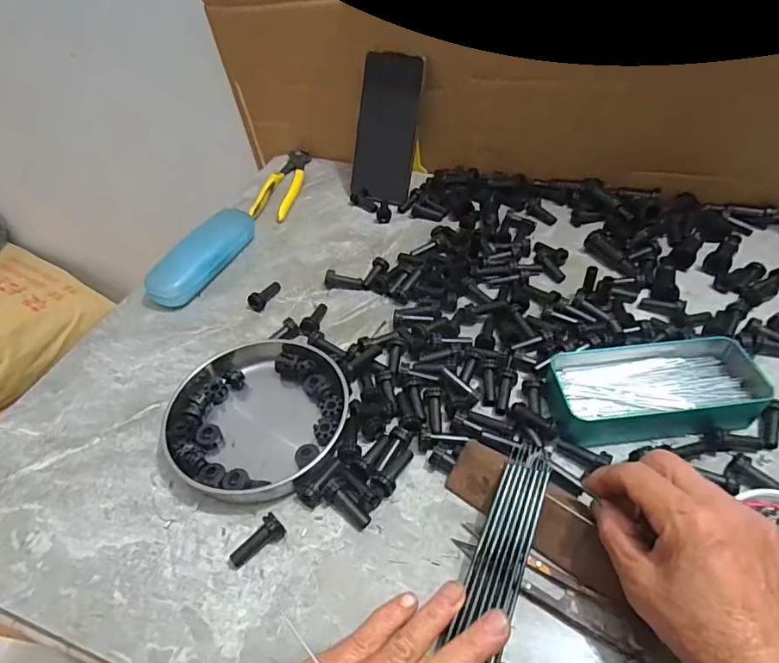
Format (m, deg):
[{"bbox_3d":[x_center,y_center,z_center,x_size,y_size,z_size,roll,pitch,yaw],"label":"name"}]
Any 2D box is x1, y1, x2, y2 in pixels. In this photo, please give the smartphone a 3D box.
[{"bbox_3d":[-0.004,-0.244,0.616,0.073,0.163,0.010,12,20,11],"label":"smartphone"}]

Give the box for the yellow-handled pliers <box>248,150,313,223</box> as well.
[{"bbox_3d":[-0.139,-0.194,0.667,0.044,0.016,0.157,3,46,8],"label":"yellow-handled pliers"}]

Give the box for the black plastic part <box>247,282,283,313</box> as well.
[{"bbox_3d":[-0.126,-0.037,0.516,0.014,0.016,0.042,19,51,22],"label":"black plastic part"}]

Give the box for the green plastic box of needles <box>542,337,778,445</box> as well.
[{"bbox_3d":[0.201,0.044,0.399,0.160,0.034,0.074,-6,46,-2],"label":"green plastic box of needles"}]

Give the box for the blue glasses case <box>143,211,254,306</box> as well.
[{"bbox_3d":[-0.198,-0.084,0.544,0.032,0.045,0.147,16,49,19],"label":"blue glasses case"}]

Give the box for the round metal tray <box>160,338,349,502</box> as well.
[{"bbox_3d":[-0.109,0.062,0.406,0.152,0.026,0.137,27,54,27],"label":"round metal tray"}]

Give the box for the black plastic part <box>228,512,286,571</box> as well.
[{"bbox_3d":[-0.089,0.143,0.341,0.014,0.015,0.039,32,56,30],"label":"black plastic part"}]

